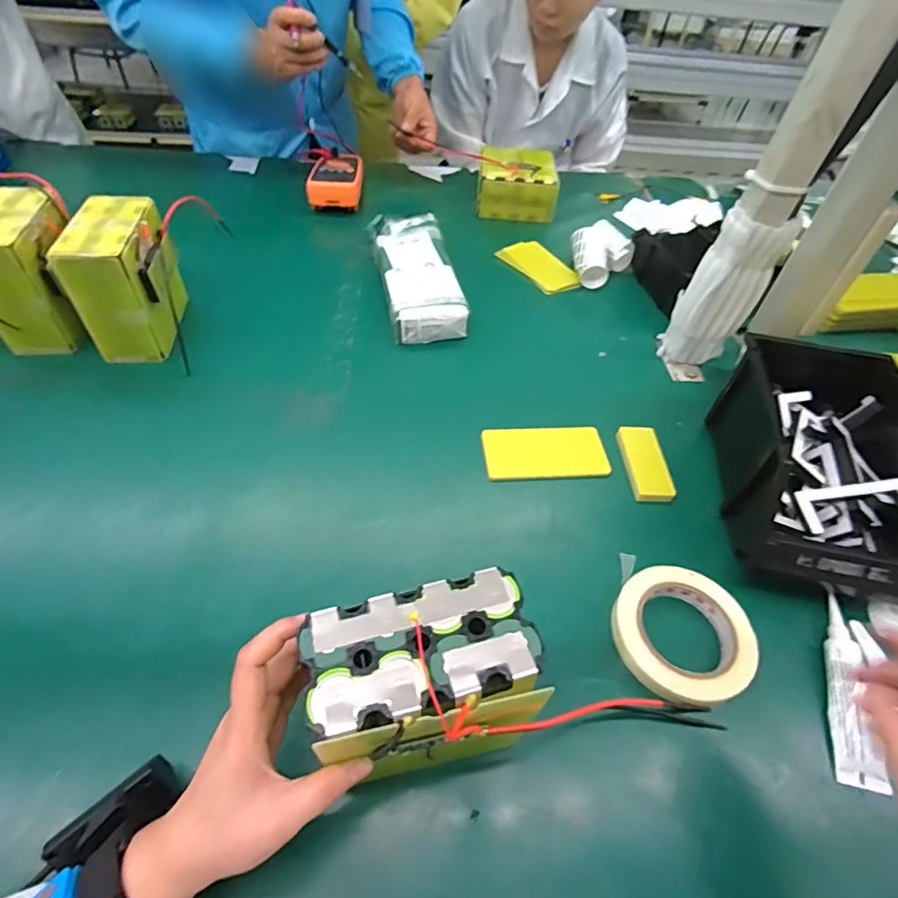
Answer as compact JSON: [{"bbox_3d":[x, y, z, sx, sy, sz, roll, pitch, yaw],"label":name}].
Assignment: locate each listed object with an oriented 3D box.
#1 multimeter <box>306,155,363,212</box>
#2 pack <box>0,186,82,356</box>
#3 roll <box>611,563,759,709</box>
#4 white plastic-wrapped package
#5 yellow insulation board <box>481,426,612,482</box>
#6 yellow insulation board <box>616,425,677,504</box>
[{"bbox_3d":[-0.212,-0.507,0.965,0.097,0.044,0.170,-1,50,-6],"label":"multimeter"},{"bbox_3d":[-0.513,-0.216,0.636,0.090,0.151,0.127,-4,50,-11],"label":"pack"},{"bbox_3d":[0.200,0.162,0.447,0.110,0.032,0.115,3,50,-3],"label":"roll"},{"bbox_3d":[-0.053,-0.276,0.778,0.112,0.042,0.295,-9,54,-10],"label":"white plastic-wrapped package"},{"bbox_3d":[0.111,0.002,0.589,0.140,0.004,0.076,-2,50,-7],"label":"yellow insulation board"},{"bbox_3d":[0.223,0.016,0.581,0.047,0.008,0.102,0,50,-5],"label":"yellow insulation board"}]

